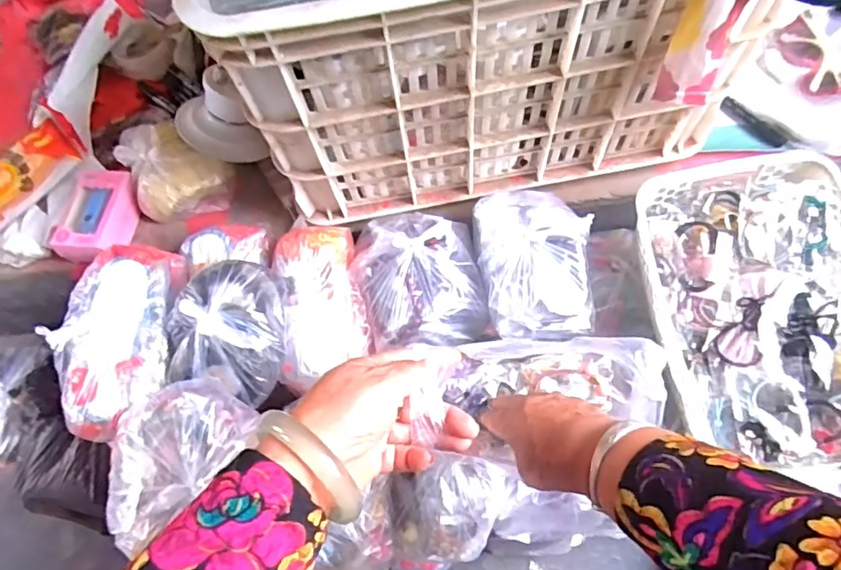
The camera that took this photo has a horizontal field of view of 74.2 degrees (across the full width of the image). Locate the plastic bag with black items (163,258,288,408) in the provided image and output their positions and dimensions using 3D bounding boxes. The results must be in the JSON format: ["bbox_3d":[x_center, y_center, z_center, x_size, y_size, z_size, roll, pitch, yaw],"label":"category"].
[{"bbox_3d":[-0.191,0.038,0.549,0.110,0.067,0.126,7,66,7],"label":"plastic bag with black items"}]

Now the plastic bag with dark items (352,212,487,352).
[{"bbox_3d":[-0.002,-0.012,0.594,0.128,0.061,0.150,-10,65,-1],"label":"plastic bag with dark items"}]

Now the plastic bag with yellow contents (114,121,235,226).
[{"bbox_3d":[-0.310,-0.138,0.669,0.150,0.059,0.100,28,70,15],"label":"plastic bag with yellow contents"}]

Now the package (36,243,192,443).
[{"bbox_3d":[-0.296,0.048,0.546,0.094,0.055,0.190,-6,65,1],"label":"package"}]

